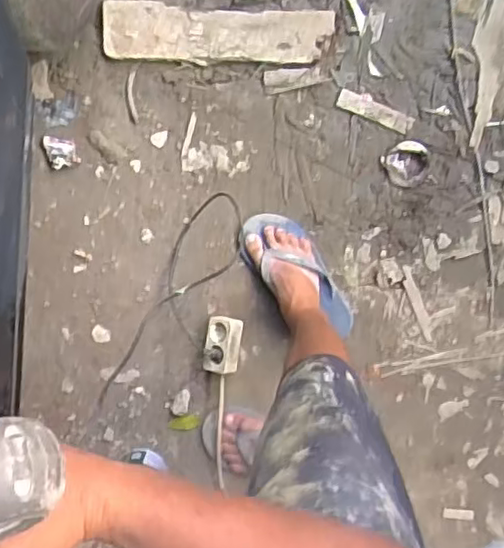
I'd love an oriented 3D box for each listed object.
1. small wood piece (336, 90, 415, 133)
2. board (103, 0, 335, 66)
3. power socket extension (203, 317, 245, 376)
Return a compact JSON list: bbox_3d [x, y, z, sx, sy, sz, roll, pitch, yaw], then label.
[{"bbox_3d":[0.237,-0.311,1.235,0.148,0.005,0.034,23,94,-3],"label":"small wood piece"},{"bbox_3d":[-0.064,-0.445,1.202,0.417,0.022,0.103,4,94,-1],"label":"board"},{"bbox_3d":[-0.055,0.137,1.243,0.069,0.069,0.113,7,94,-1],"label":"power socket extension"}]

